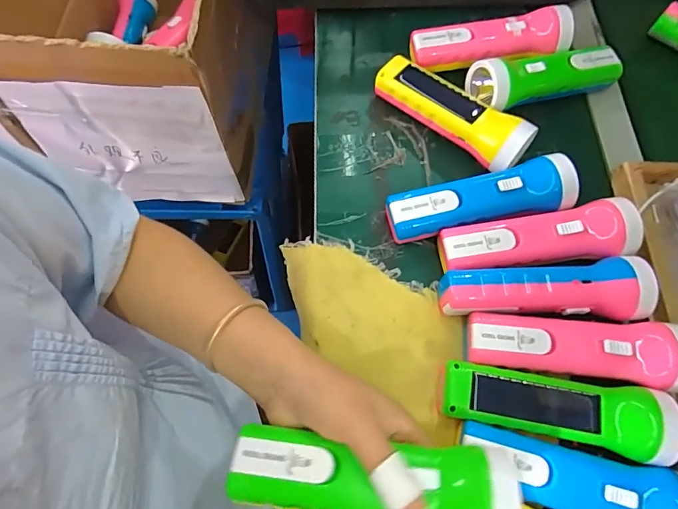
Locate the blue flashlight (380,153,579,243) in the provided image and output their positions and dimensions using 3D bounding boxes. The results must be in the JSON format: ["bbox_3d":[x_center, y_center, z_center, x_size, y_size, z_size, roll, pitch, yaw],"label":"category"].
[{"bbox_3d":[0.126,-0.048,0.389,0.165,0.047,0.048,-9,69,-5],"label":"blue flashlight"}]

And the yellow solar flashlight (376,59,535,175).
[{"bbox_3d":[0.111,-0.142,0.424,0.162,0.051,0.051,42,74,14],"label":"yellow solar flashlight"}]

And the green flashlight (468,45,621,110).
[{"bbox_3d":[0.212,-0.176,0.443,0.167,0.046,0.050,-11,70,-9],"label":"green flashlight"}]

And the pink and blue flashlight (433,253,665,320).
[{"bbox_3d":[0.170,0.033,0.354,0.167,0.045,0.050,-3,69,-3],"label":"pink and blue flashlight"}]

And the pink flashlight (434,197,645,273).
[{"bbox_3d":[0.172,-0.013,0.376,0.168,0.039,0.050,-6,69,-3],"label":"pink flashlight"}]

